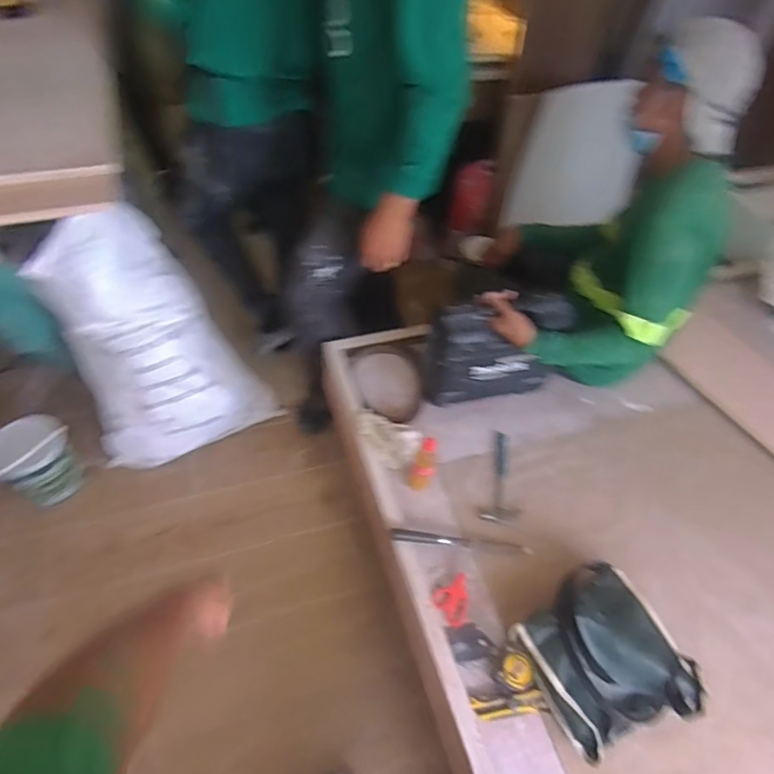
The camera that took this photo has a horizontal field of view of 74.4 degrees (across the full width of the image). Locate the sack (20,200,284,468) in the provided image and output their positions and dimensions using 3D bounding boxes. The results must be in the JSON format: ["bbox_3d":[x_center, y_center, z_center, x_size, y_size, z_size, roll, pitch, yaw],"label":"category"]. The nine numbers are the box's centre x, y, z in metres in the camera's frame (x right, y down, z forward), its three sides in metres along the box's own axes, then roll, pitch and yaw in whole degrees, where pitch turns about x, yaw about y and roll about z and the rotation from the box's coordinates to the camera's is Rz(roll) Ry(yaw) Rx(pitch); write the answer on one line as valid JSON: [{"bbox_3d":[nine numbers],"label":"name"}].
[{"bbox_3d":[-0.629,-0.123,1.421,0.489,0.651,0.330,-26,59,-24],"label":"sack"}]

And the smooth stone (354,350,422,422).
[{"bbox_3d":[-0.003,-0.006,1.394,0.171,0.075,0.188,-5,53,-10],"label":"smooth stone"}]

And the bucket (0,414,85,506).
[{"bbox_3d":[-0.991,0.198,1.436,0.193,0.211,0.192,3,52,-4],"label":"bucket"}]

